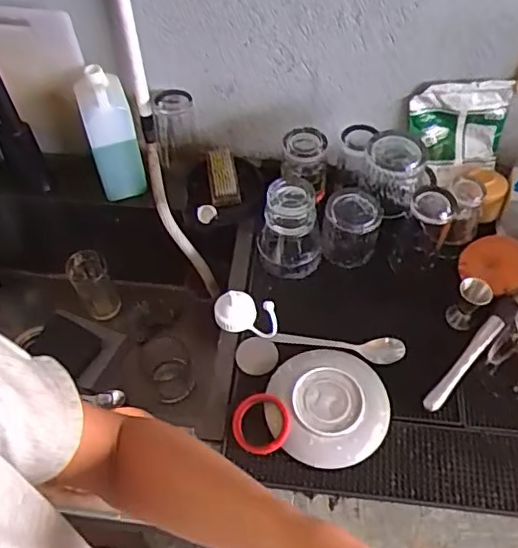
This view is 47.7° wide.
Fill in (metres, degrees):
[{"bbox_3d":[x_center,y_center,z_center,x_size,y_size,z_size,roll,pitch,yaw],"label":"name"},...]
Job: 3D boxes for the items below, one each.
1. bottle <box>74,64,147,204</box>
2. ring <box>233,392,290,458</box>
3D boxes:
[{"bbox_3d":[-0.234,-0.218,0.927,0.070,0.208,0.085,-17,56,-12],"label":"bottle"},{"bbox_3d":[0.002,0.188,0.734,0.071,0.010,0.074,-2,64,5],"label":"ring"}]

